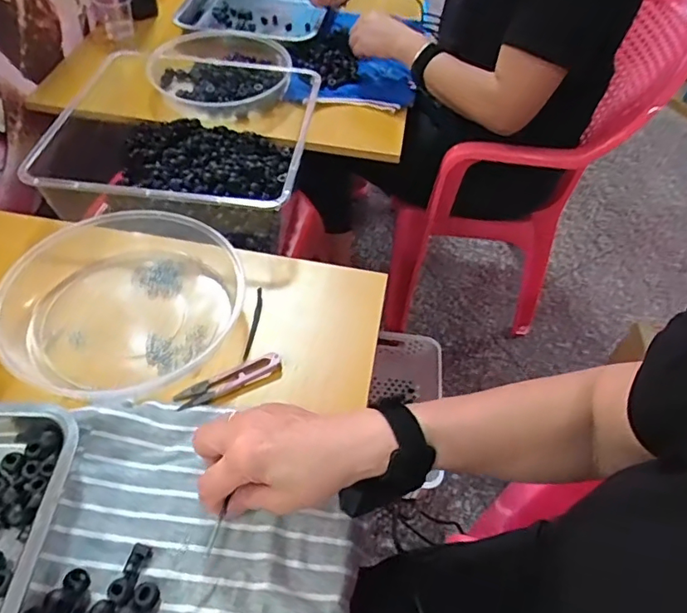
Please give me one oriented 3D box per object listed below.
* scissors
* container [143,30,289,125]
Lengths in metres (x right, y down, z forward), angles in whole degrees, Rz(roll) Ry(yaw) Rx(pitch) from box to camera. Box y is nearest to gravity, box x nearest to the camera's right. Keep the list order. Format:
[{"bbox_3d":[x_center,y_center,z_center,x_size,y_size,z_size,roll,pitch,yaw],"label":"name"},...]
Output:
[{"bbox_3d":[-0.106,0.067,0.498,0.099,0.011,0.022,-21,56,-21],"label":"scissors"},{"bbox_3d":[-0.203,-0.379,0.887,0.214,0.053,0.214,2,51,-3],"label":"container"}]

